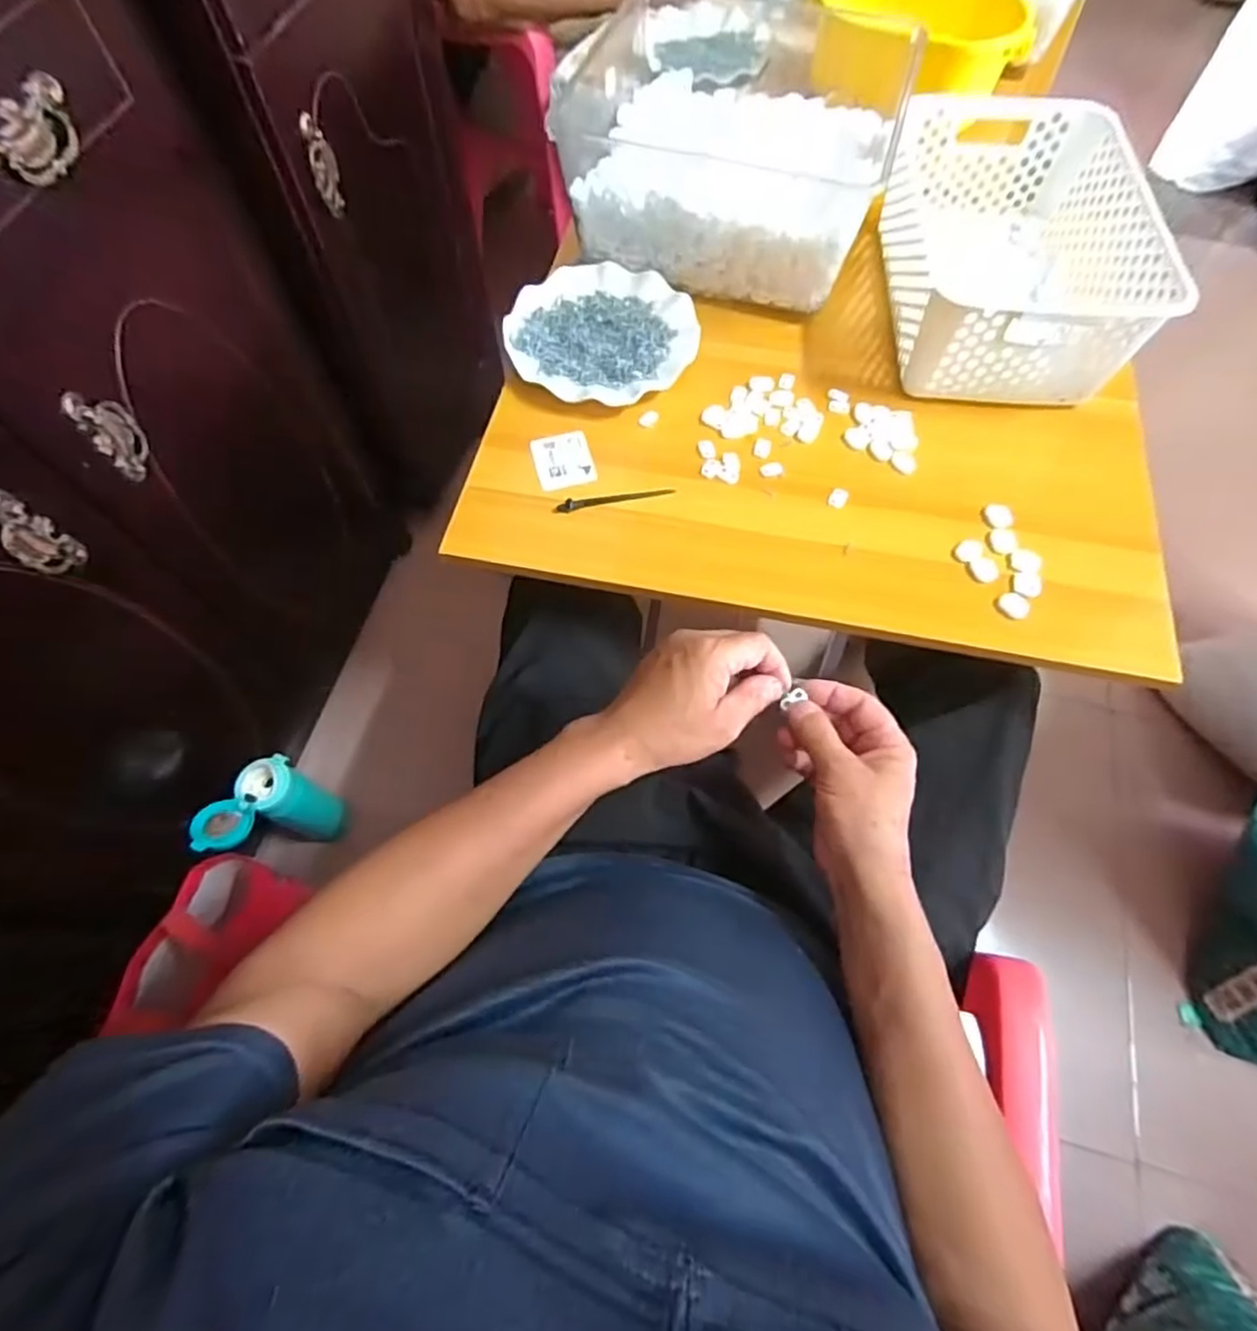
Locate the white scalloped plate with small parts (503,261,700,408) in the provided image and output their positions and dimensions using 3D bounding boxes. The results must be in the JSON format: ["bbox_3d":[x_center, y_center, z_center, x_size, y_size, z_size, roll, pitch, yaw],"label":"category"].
[{"bbox_3d":[-0.026,-0.329,0.653,0.179,0.022,0.184,0,65,0],"label":"white scalloped plate with small parts"}]

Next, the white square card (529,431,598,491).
[{"bbox_3d":[-0.060,-0.188,0.601,0.051,0.005,0.060,-14,66,-7],"label":"white square card"}]

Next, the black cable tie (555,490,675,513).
[{"bbox_3d":[-0.011,-0.148,0.575,0.101,0.010,0.011,-14,66,-7],"label":"black cable tie"}]

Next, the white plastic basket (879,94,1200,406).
[{"bbox_3d":[0.363,-0.402,0.635,0.193,0.104,0.314,5,65,2],"label":"white plastic basket"}]

